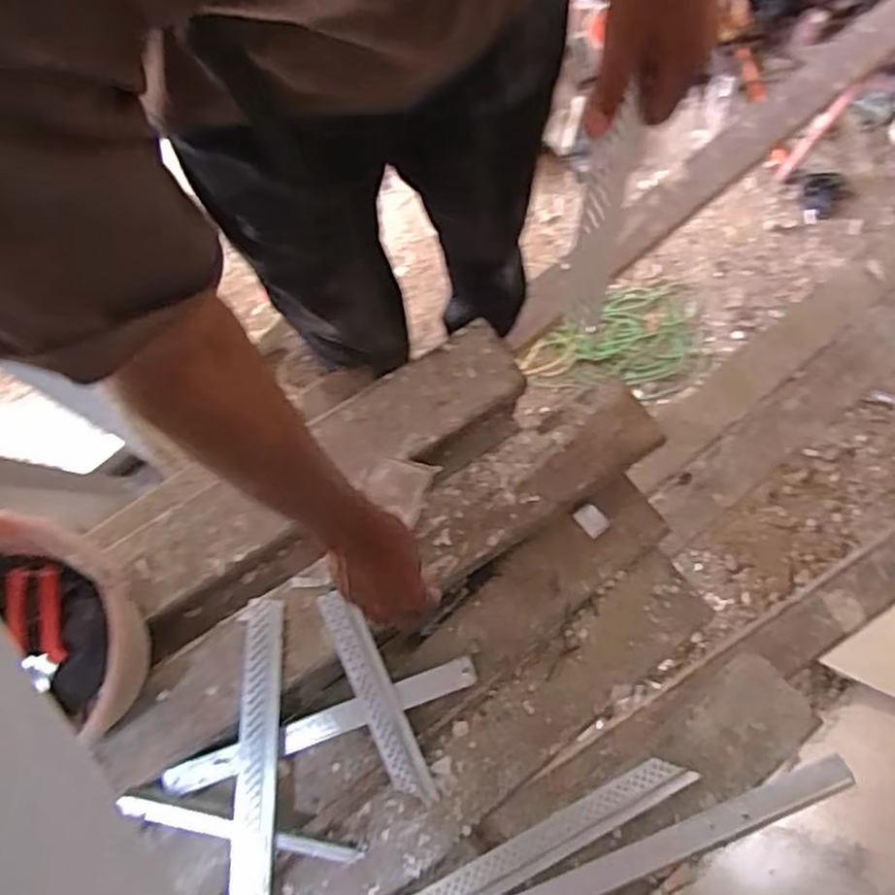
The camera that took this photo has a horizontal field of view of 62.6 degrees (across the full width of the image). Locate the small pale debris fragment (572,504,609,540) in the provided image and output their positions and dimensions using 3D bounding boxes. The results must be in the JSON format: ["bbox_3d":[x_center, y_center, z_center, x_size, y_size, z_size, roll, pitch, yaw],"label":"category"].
[{"bbox_3d":[0.166,0.084,0.851,0.028,0.004,0.038,-43,79,-9],"label":"small pale debris fragment"}]

